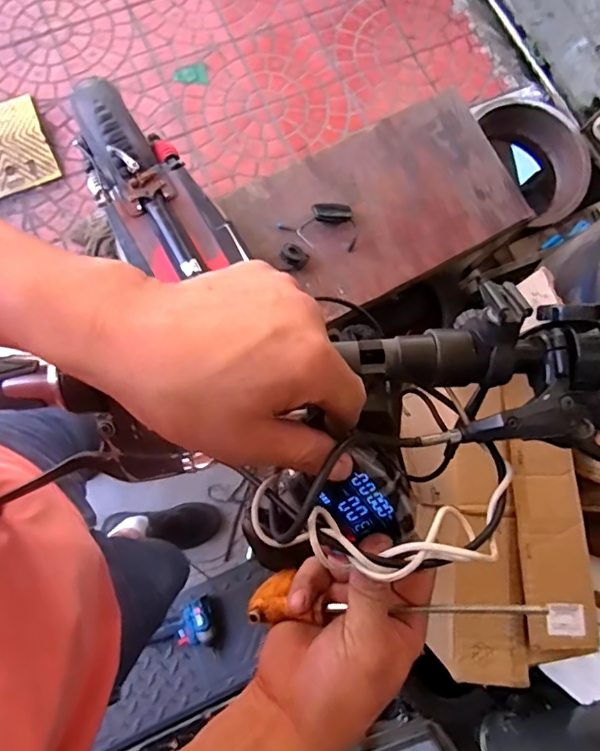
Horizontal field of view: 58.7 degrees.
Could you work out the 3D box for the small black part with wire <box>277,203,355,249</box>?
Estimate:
[{"bbox_3d":[0.037,-0.313,1.101,0.149,0.018,0.070,-28,85,-8],"label":"small black part with wire"}]

